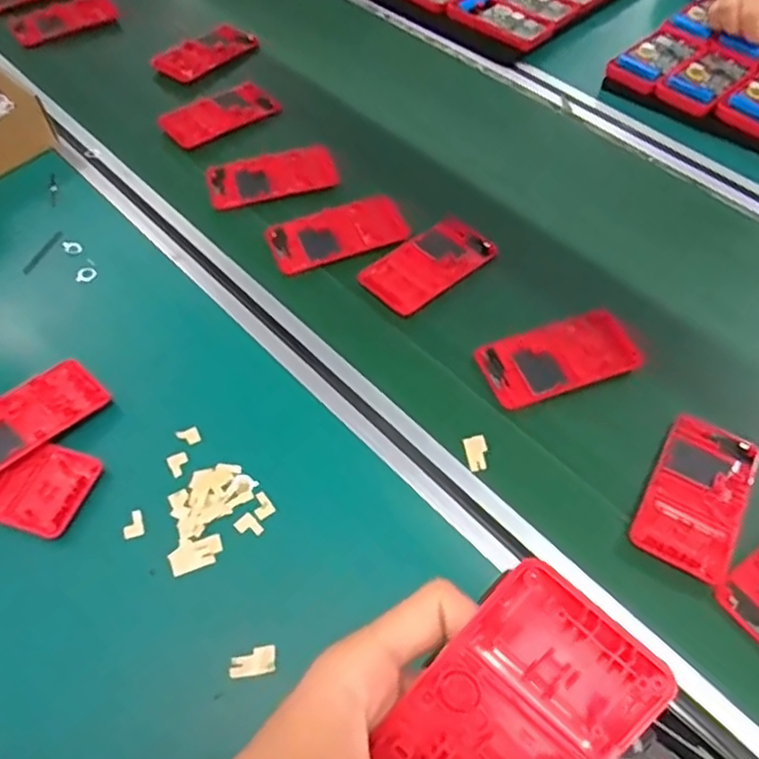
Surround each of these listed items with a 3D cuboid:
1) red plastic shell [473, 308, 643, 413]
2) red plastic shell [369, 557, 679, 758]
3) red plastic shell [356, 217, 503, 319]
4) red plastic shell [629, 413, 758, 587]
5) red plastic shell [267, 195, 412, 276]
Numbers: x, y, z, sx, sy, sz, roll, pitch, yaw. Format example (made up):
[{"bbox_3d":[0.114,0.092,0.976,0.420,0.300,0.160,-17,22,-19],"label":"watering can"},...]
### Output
[{"bbox_3d":[0.143,-0.018,0.541,0.125,0.009,0.064,-19,58,-14],"label":"red plastic shell"},{"bbox_3d":[0.039,0.122,0.230,0.061,0.012,0.115,39,95,14],"label":"red plastic shell"},{"bbox_3d":[0.041,-0.104,0.595,0.119,0.015,0.066,-38,64,-24],"label":"red plastic shell"},{"bbox_3d":[0.224,0.075,0.469,0.063,0.009,0.125,28,59,17],"label":"red plastic shell"},{"bbox_3d":[-0.036,-0.137,0.616,0.127,0.011,0.058,-18,57,-13],"label":"red plastic shell"}]

